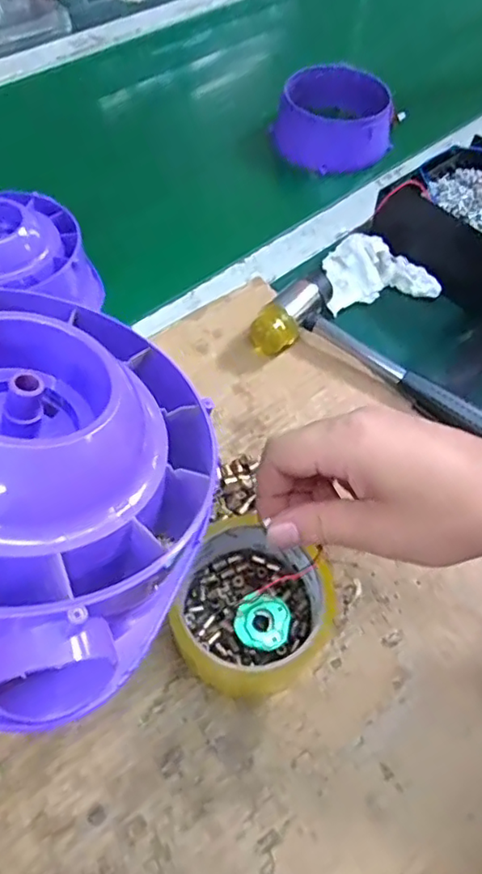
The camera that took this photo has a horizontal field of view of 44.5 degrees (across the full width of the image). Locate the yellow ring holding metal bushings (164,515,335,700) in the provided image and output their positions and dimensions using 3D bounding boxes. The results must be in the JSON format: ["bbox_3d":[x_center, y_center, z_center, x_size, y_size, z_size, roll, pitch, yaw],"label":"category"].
[{"bbox_3d":[0.007,0.097,0.338,0.087,0.044,0.084,2,57,-3],"label":"yellow ring holding metal bushings"}]

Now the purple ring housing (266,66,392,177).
[{"bbox_3d":[0.103,-0.349,0.642,0.123,0.064,0.105,14,57,4],"label":"purple ring housing"}]

